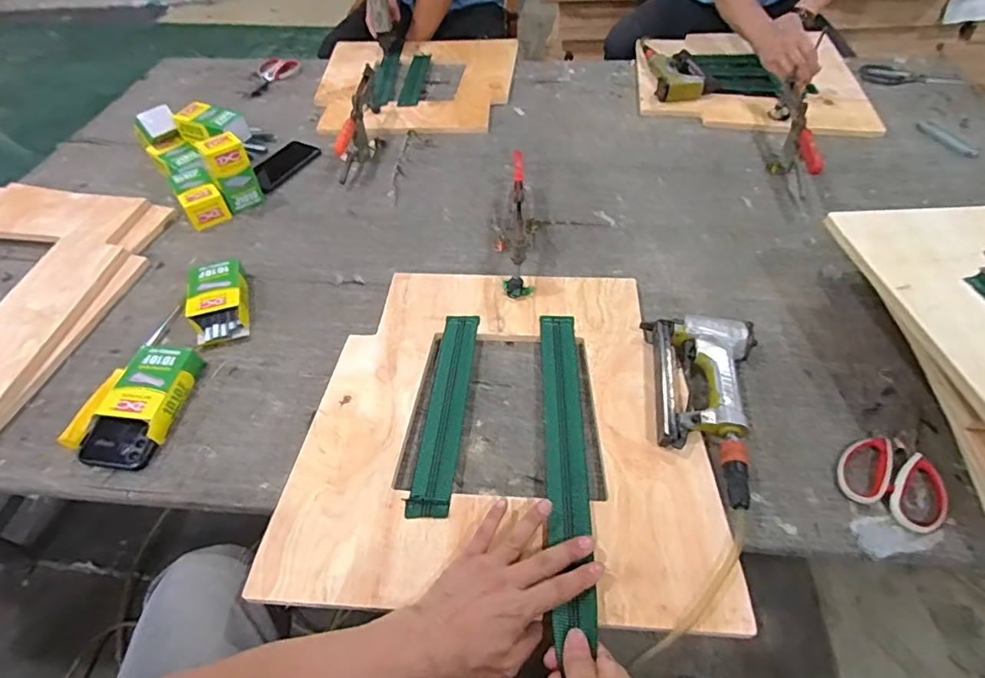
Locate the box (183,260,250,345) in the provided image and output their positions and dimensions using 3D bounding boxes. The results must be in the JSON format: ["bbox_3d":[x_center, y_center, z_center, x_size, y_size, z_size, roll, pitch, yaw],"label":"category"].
[{"bbox_3d":[-0.413,-0.061,0.784,0.080,0.037,0.147,-13,51,-9],"label":"box"}]

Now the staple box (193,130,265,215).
[{"bbox_3d":[-0.467,-0.297,0.930,0.069,0.121,0.063,-30,55,-21],"label":"staple box"}]

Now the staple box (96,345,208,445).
[{"bbox_3d":[-0.447,0.064,0.681,0.088,0.036,0.129,6,50,7],"label":"staple box"}]

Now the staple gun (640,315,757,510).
[{"bbox_3d":[0.262,0.080,0.628,0.131,0.045,0.247,3,50,5],"label":"staple gun"}]

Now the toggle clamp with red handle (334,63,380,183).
[{"bbox_3d":[-0.272,-0.448,1.054,0.049,0.102,0.284,0,50,2],"label":"toggle clamp with red handle"}]

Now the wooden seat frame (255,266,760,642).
[{"bbox_3d":[0.024,0.088,0.637,0.480,0.013,0.464,4,50,6],"label":"wooden seat frame"}]

